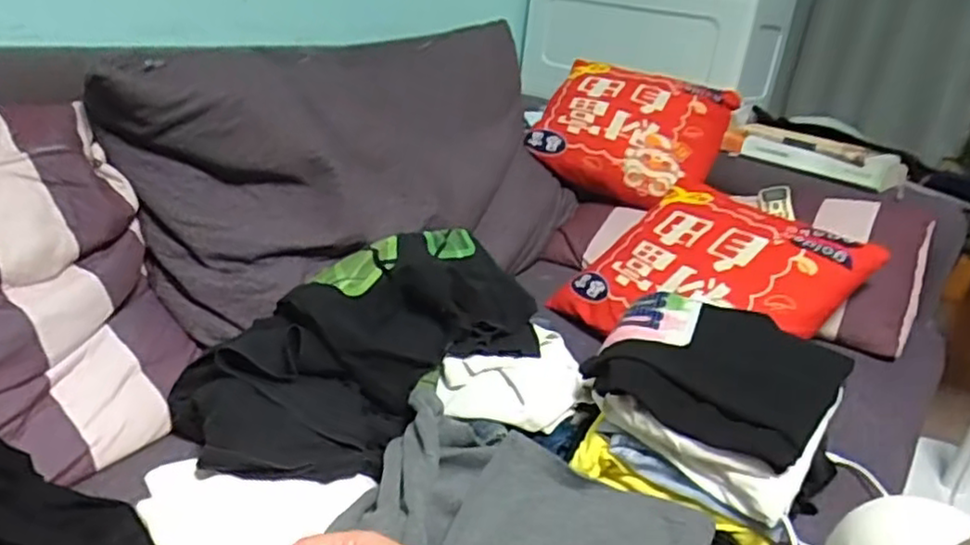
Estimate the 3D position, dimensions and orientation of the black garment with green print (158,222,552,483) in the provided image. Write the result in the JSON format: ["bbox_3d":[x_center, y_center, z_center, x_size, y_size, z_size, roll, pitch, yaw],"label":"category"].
[{"bbox_3d":[-0.111,0.070,0.813,0.467,0.164,0.174,-28,41,-35],"label":"black garment with green print"}]

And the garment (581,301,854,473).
[{"bbox_3d":[0.261,0.103,0.789,0.238,0.043,0.262,23,28,32],"label":"garment"}]

